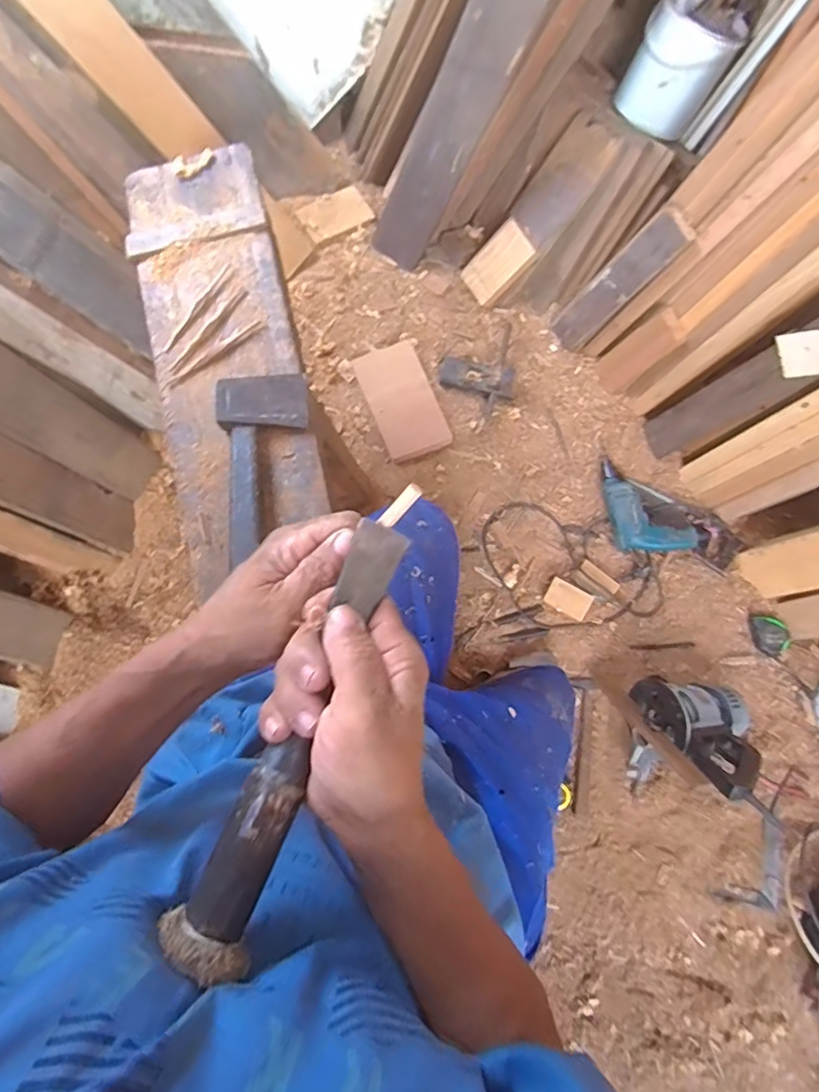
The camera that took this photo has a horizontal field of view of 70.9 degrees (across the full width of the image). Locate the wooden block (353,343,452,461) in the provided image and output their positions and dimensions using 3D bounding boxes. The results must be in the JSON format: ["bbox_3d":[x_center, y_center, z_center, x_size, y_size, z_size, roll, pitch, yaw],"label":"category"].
[{"bbox_3d":[-0.017,-0.338,1.352,0.148,0.031,0.267,-23,81,-4],"label":"wooden block"}]

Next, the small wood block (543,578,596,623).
[{"bbox_3d":[0.355,0.118,1.280,0.098,0.021,0.063,28,81,5],"label":"small wood block"}]

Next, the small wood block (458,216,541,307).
[{"bbox_3d":[0.205,-0.651,1.333,0.106,0.027,0.168,48,125,-7],"label":"small wood block"}]

